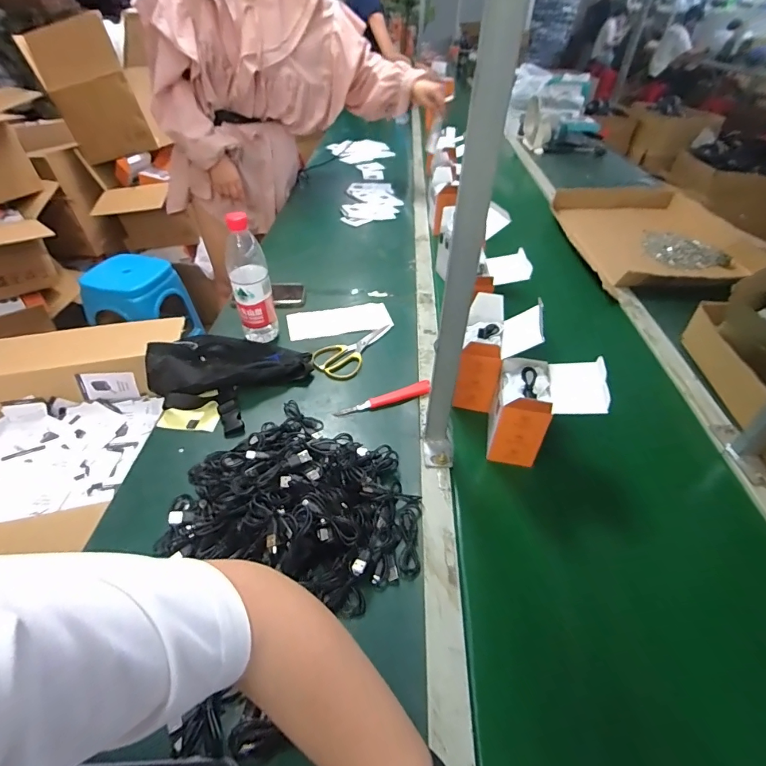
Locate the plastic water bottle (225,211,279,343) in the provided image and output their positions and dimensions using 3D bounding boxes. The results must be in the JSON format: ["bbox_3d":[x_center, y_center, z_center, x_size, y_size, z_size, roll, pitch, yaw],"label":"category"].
[{"bbox_3d":[-0.222,-0.173,0.719,0.064,0.219,0.058,-15,45,-18],"label":"plastic water bottle"}]

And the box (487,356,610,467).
[{"bbox_3d":[0.210,0.041,0.581,0.120,0.146,0.101,11,43,9],"label":"box"}]

